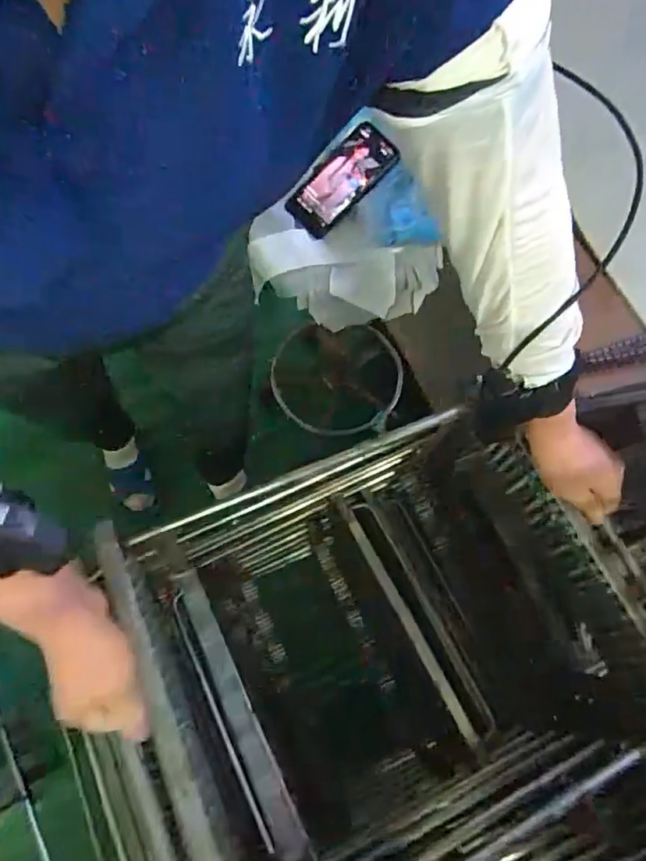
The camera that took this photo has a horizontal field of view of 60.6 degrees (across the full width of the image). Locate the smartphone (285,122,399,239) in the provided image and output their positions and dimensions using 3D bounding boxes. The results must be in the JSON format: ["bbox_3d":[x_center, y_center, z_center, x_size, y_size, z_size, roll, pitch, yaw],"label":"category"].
[{"bbox_3d":[0.025,-0.351,0.778,0.161,0.007,0.077,-44,84,12],"label":"smartphone"}]

